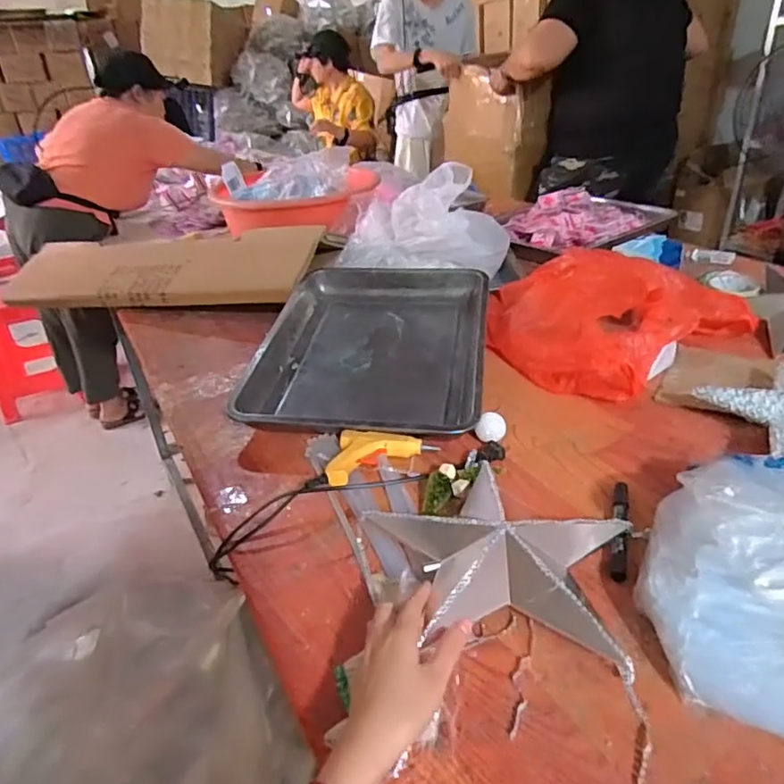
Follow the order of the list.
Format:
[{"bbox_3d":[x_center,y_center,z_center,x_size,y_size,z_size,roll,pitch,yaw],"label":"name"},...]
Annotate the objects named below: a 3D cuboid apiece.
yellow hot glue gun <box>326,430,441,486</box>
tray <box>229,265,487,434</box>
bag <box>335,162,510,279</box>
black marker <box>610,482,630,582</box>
[{"bbox_3d":[-0.026,0.070,0.701,0.145,0.025,0.076,-20,34,-27],"label":"yellow hot glue gun"},{"bbox_3d":[-0.027,-0.078,0.889,0.333,0.060,0.449,3,39,9],"label":"tray"},{"bbox_3d":[0.058,-0.340,1.123,0.327,0.143,0.221,4,32,15],"label":"bag"},{"bbox_3d":[0.231,0.134,0.580,0.015,0.016,0.134,8,32,19],"label":"black marker"}]

